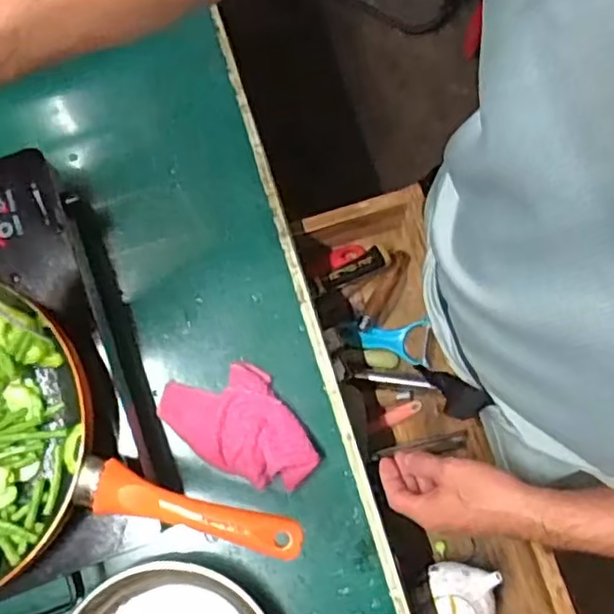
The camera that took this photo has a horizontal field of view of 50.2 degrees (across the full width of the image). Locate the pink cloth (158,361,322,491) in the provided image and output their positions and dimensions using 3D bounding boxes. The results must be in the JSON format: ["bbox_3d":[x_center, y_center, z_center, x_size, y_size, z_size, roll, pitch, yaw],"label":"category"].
[{"bbox_3d":[-0.063,0.113,0.638,0.155,0.030,0.095,40,80,8],"label":"pink cloth"}]

